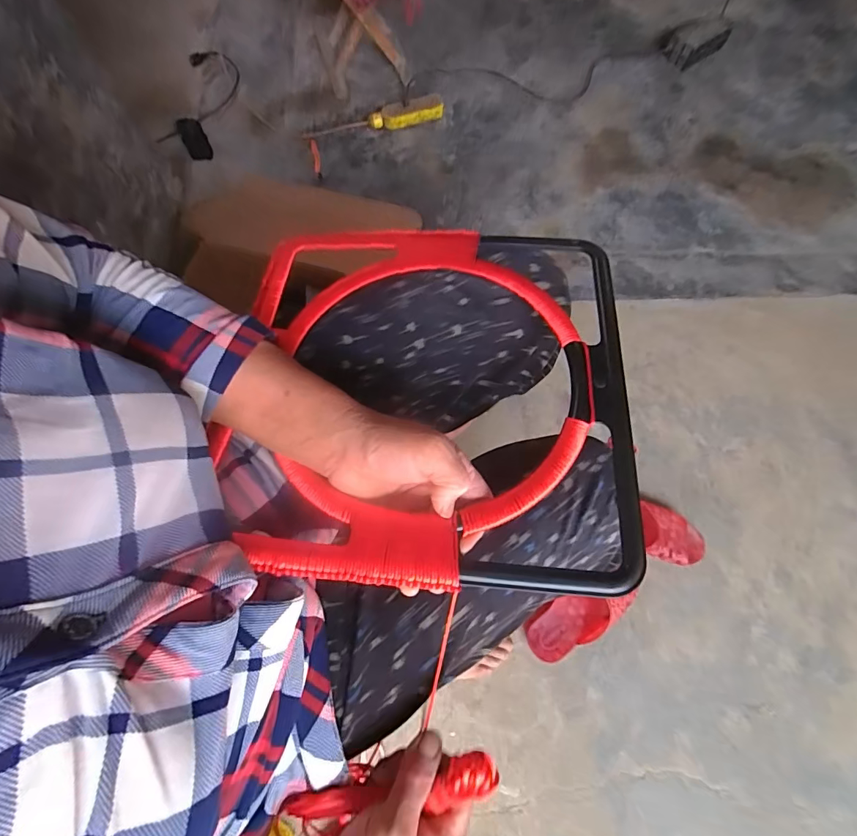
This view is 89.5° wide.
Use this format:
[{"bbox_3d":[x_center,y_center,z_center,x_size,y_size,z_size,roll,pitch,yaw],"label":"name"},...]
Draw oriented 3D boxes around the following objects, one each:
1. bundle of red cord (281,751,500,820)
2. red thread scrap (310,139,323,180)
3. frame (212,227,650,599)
[{"bbox_3d":[-0.028,0.254,0.294,0.150,0.028,0.035,-14,69,7],"label":"bundle of red cord"},{"bbox_3d":[-0.296,-0.681,1.142,0.019,0.016,0.143,-11,70,-5],"label":"red thread scrap"},{"bbox_3d":[-0.001,-0.036,0.355,0.316,0.024,0.327,3,62,3],"label":"frame"}]

